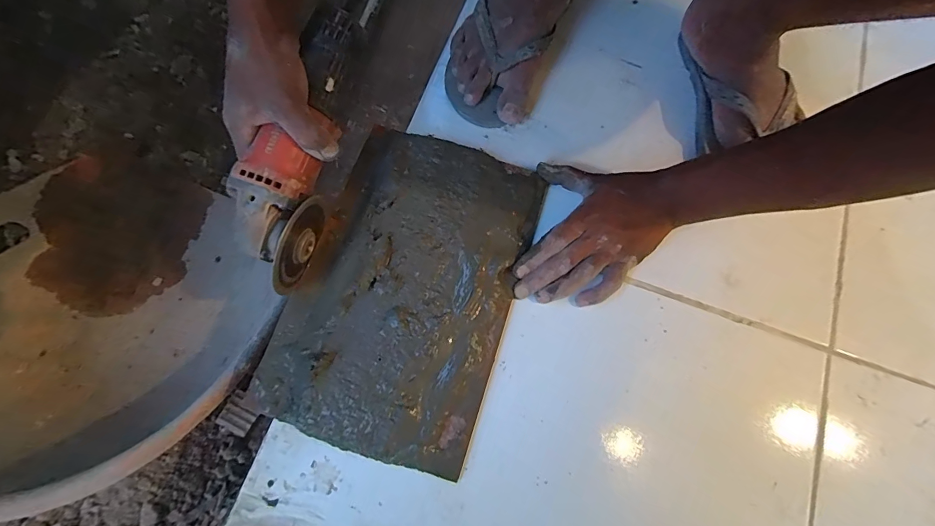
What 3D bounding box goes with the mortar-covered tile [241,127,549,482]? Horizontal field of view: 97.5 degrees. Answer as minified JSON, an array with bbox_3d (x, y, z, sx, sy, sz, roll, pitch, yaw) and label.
[{"bbox_3d":[-0.059,0.018,0.405,0.205,0.022,0.312,18,75,4],"label":"mortar-covered tile"}]

